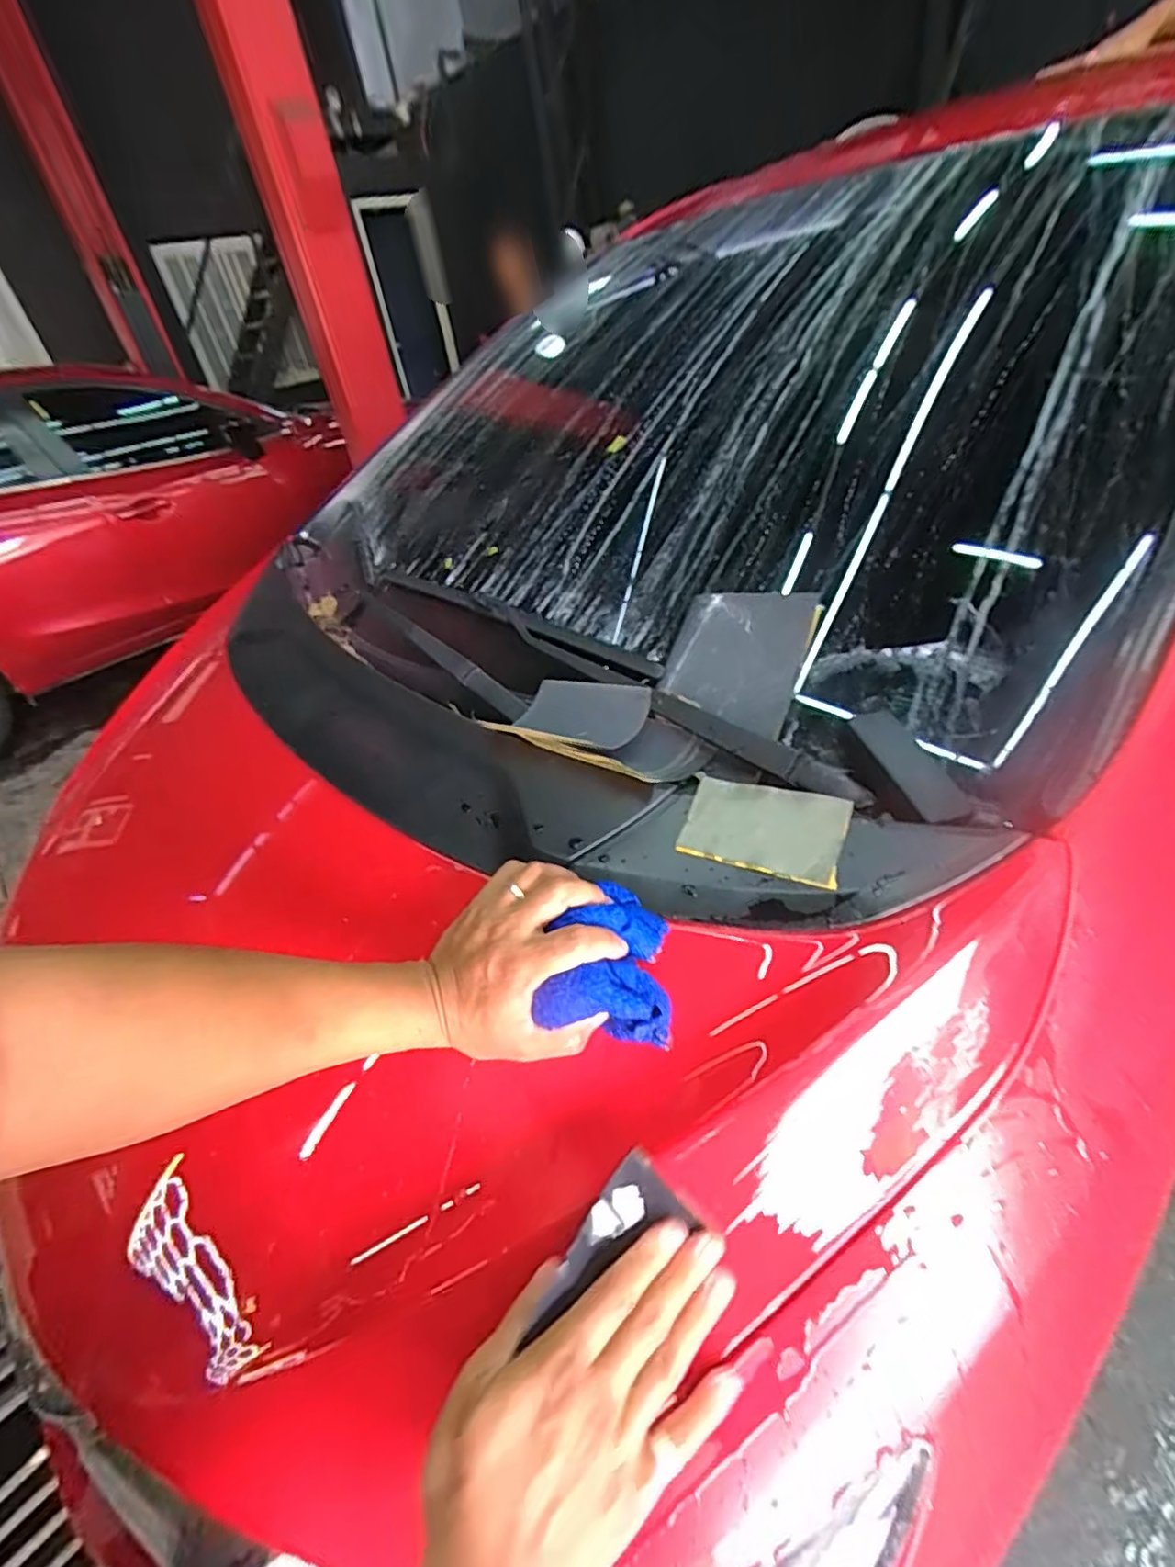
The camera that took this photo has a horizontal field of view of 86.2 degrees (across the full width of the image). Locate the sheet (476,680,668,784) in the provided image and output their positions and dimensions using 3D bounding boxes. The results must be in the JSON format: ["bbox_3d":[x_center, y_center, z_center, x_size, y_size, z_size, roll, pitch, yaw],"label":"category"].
[{"bbox_3d":[0.002,-0.054,0.610,0.206,0.043,0.122,26,50,37],"label":"sheet"}]

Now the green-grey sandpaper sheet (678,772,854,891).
[{"bbox_3d":[0.132,0.032,0.477,0.117,0.007,0.071,12,63,29],"label":"green-grey sandpaper sheet"}]

